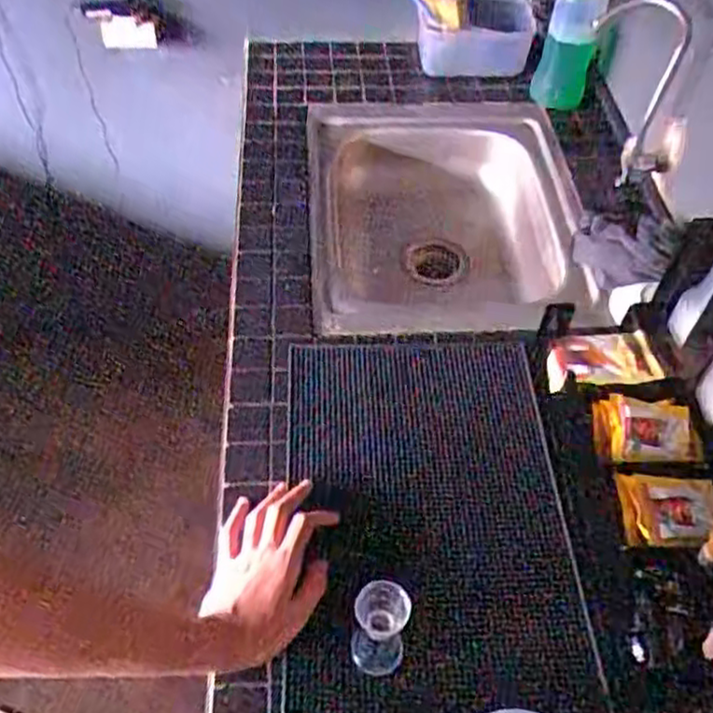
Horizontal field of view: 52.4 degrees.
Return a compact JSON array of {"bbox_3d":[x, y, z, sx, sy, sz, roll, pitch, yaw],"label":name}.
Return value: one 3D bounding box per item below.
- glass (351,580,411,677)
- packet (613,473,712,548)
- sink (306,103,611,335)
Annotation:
[{"bbox_3d":[0.020,0.235,0.624,0.046,0.094,0.049,1,52,-2],"label":"glass"},{"bbox_3d":[0.287,0.143,0.668,0.086,0.018,0.073,2,51,14],"label":"packet"},{"bbox_3d":[0.134,-0.198,1.112,0.403,0.170,0.494,-1,52,-4],"label":"sink"}]

